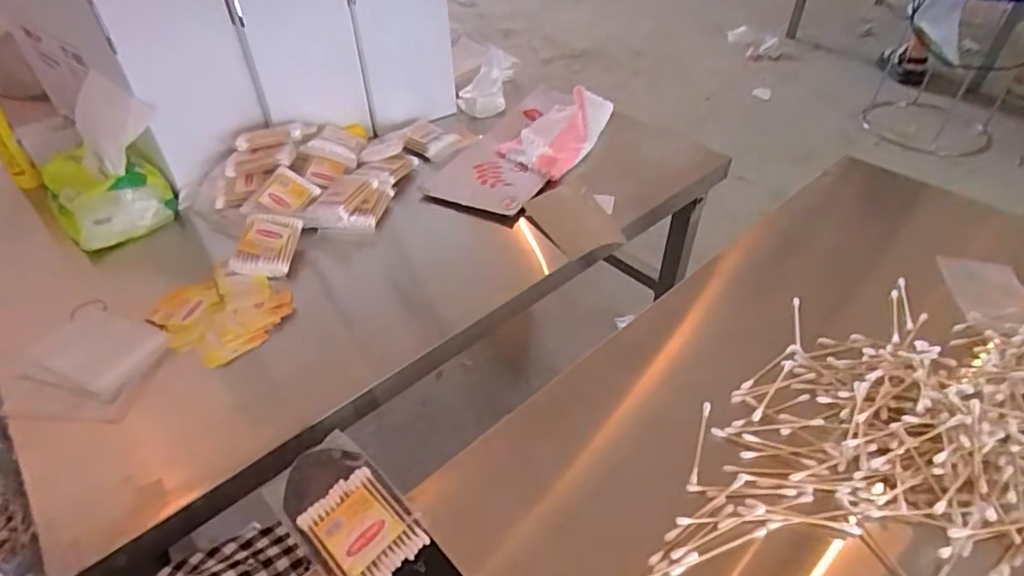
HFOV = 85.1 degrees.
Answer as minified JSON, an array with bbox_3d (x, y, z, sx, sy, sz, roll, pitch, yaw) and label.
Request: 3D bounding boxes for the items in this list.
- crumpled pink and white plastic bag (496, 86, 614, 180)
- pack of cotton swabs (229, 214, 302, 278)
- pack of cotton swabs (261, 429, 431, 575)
[{"bbox_3d":[0.060,-0.213,0.753,0.109,0.042,0.201,21,49,22],"label":"crumpled pink and white plastic bag"},{"bbox_3d":[-0.254,-0.046,0.581,0.057,0.027,0.065,1,44,3],"label":"pack of cotton swabs"},{"bbox_3d":[-0.108,0.146,0.365,0.108,0.009,0.063,33,54,30],"label":"pack of cotton swabs"}]

